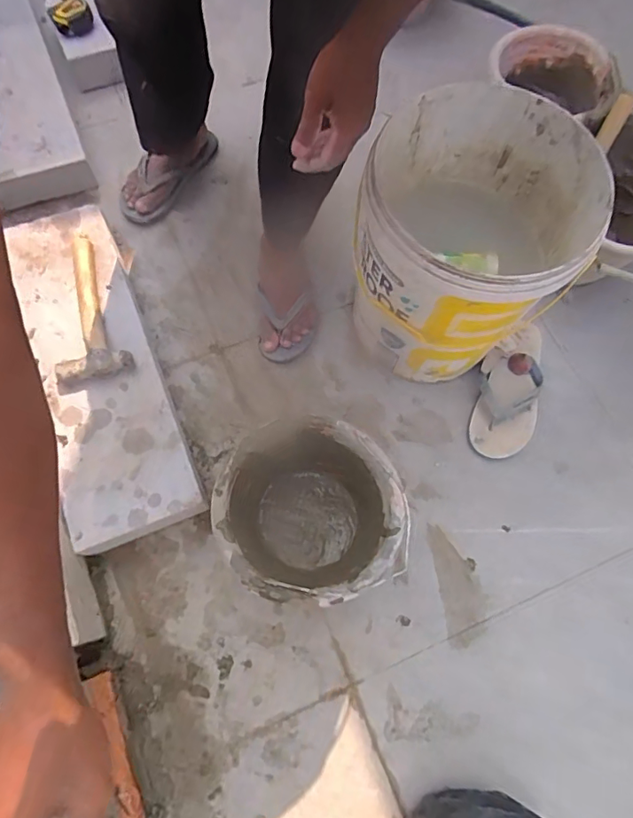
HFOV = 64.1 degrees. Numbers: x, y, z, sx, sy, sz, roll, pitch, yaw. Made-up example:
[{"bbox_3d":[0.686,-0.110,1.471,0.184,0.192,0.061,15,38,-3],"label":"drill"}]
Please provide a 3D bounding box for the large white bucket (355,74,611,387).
[{"bbox_3d":[0.210,-0.242,0.767,0.289,0.298,0.302,1,71,-2],"label":"large white bucket"}]

